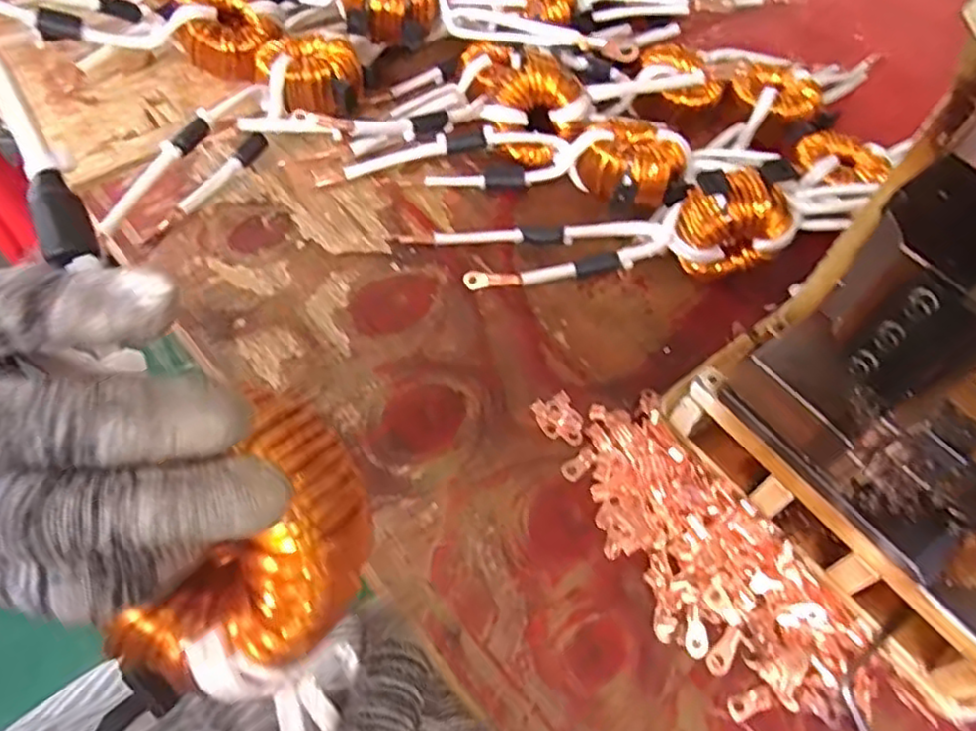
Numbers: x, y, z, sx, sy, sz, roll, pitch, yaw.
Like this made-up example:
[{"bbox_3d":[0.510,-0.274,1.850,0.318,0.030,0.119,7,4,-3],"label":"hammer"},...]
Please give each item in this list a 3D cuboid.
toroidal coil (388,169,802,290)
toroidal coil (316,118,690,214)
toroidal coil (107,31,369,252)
[{"bbox_3d":[0.079,-0.096,0.474,0.269,0.074,0.059,1,56,-7],"label":"toroidal coil"},{"bbox_3d":[0.017,-0.166,0.524,0.267,0.051,0.088,9,56,-1],"label":"toroidal coil"},{"bbox_3d":[-0.195,-0.180,0.518,0.242,0.055,0.093,-38,68,-27],"label":"toroidal coil"}]

